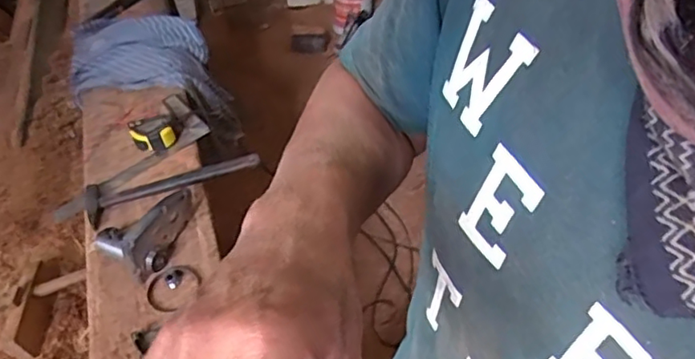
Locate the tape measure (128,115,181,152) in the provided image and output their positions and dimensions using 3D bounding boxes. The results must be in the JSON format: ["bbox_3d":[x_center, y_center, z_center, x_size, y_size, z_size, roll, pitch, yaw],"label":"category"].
[{"bbox_3d":[-0.343,-0.083,1.045,0.085,0.038,0.067,-23,50,-19],"label":"tape measure"}]

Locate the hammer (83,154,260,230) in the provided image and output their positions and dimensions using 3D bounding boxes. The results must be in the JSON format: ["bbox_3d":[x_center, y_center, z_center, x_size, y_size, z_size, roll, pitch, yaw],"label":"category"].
[{"bbox_3d":[-0.298,-0.006,0.988,0.290,0.035,0.086,-20,49,-17],"label":"hammer"}]

